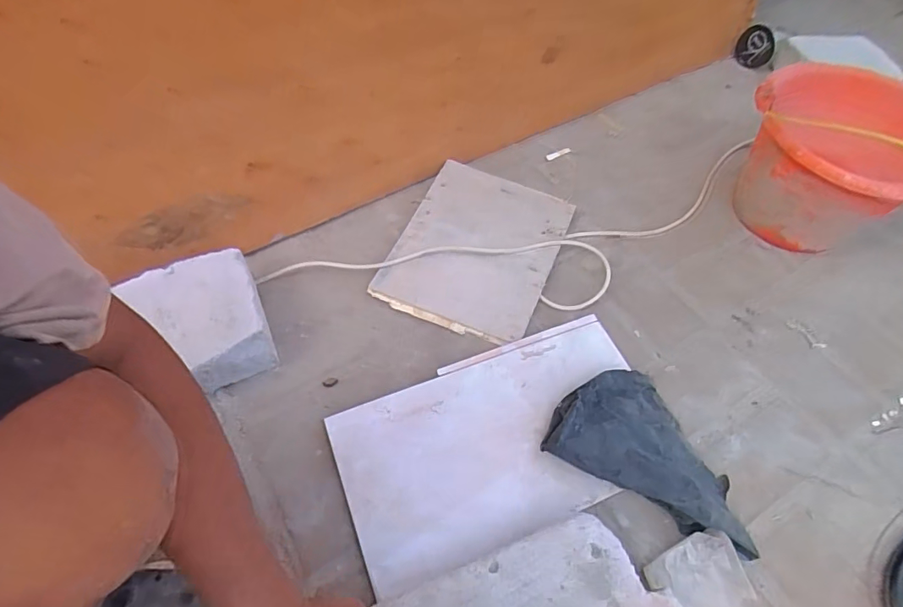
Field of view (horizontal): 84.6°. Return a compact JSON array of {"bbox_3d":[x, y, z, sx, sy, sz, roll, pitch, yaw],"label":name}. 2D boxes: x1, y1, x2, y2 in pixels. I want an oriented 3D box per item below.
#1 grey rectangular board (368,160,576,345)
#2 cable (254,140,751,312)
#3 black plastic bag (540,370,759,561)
[{"bbox_3d":[0.042,-0.090,0.781,0.233,0.026,0.297,20,56,13],"label":"grey rectangular board"},{"bbox_3d":[0.165,-0.089,0.782,0.887,0.023,0.228,-17,56,-13],"label":"cable"},{"bbox_3d":[0.241,0.168,0.580,0.232,0.060,0.150,27,58,17],"label":"black plastic bag"}]

